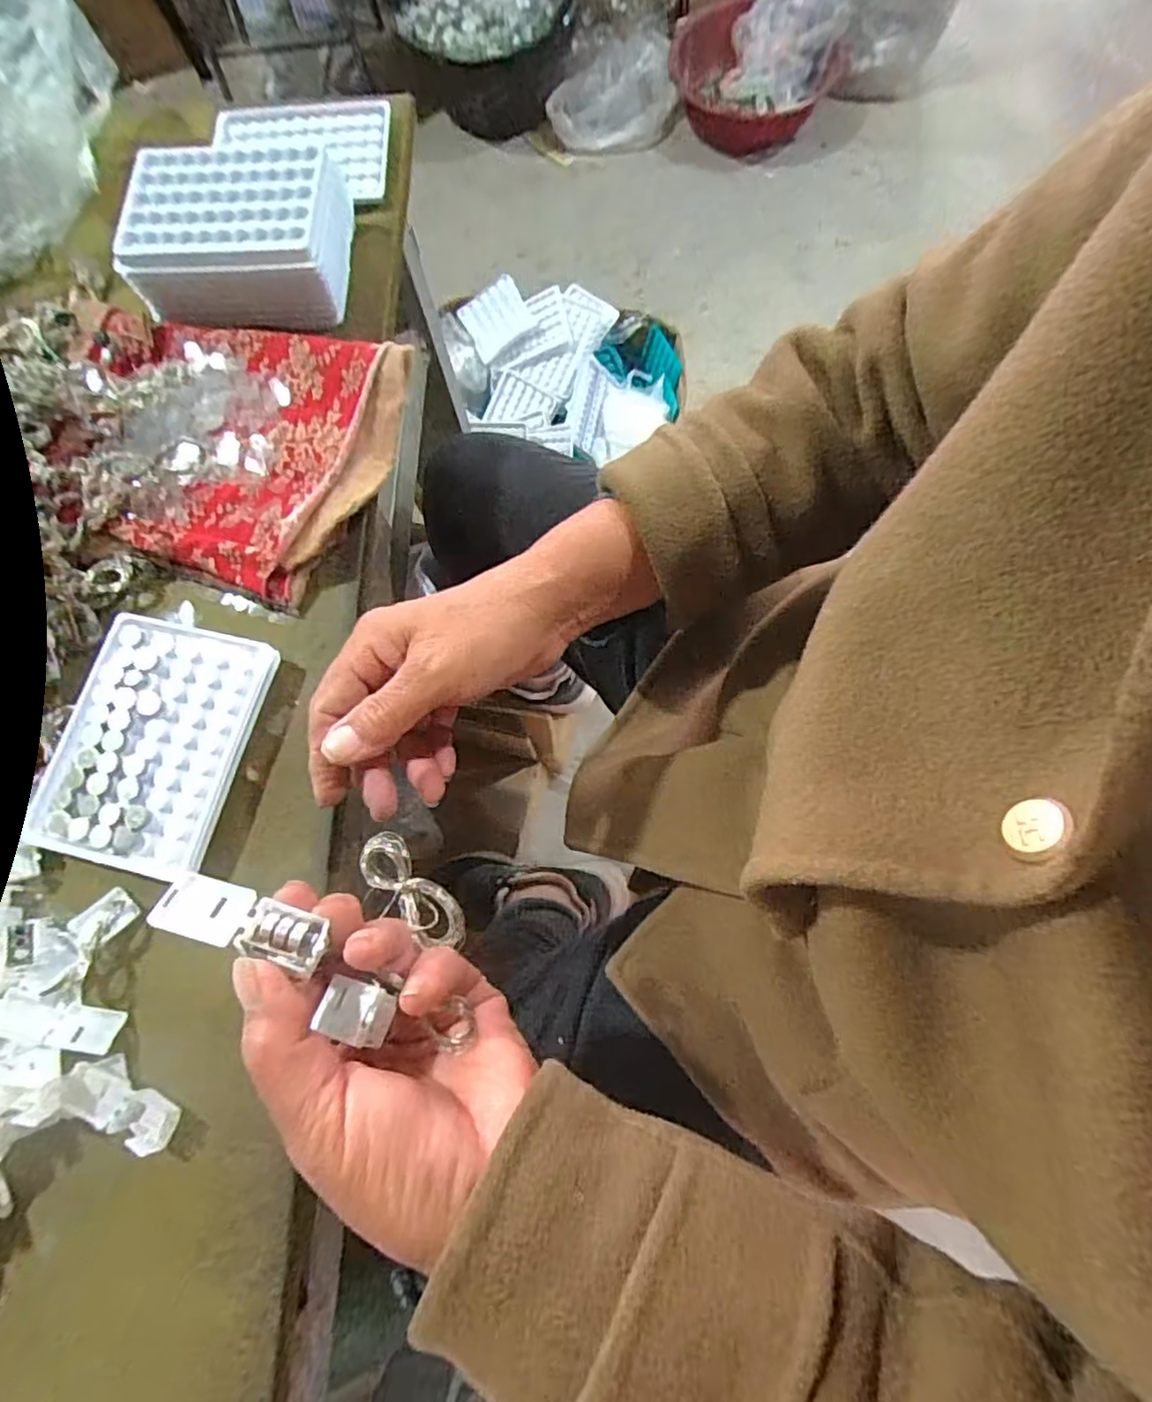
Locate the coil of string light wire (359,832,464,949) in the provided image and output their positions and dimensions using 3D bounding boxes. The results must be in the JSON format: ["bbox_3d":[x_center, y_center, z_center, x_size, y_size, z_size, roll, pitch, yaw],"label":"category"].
[{"bbox_3d":[-0.066,0.079,0.254,0.021,0.008,0.055,-44,90,-10],"label":"coil of string light wire"}]

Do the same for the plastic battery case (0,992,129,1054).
[{"bbox_3d":[-0.251,0.155,0.297,0.055,0.010,0.018,18,75,-13],"label":"plastic battery case"}]

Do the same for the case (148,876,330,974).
[{"bbox_3d":[-0.111,0.076,0.209,0.056,0.012,0.019,18,47,2],"label":"case"}]

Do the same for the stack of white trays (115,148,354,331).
[{"bbox_3d":[-0.217,-0.302,0.406,0.126,0.057,0.089,-2,75,1],"label":"stack of white trays"}]

